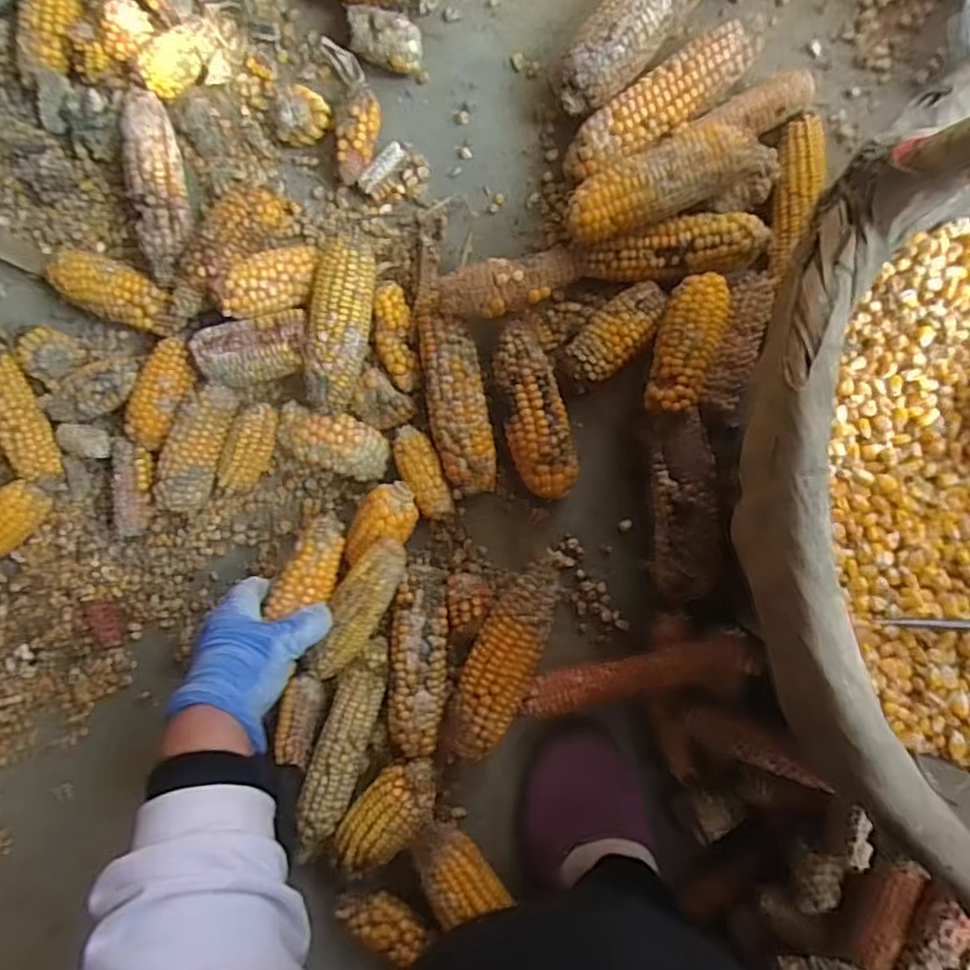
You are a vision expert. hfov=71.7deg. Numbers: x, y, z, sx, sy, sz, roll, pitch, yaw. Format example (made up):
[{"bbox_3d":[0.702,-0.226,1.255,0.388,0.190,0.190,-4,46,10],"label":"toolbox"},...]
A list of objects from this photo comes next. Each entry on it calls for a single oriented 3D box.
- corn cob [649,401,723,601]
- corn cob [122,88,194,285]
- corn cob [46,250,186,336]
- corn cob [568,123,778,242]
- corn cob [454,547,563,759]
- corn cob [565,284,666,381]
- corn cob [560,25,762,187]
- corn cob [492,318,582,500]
[{"bbox_3d":[0.148,0.015,0.498,0.049,0.047,0.138,1,90,7],"label":"corn cob"},{"bbox_3d":[-0.257,-0.235,0.531,0.035,0.042,0.148,-14,89,6],"label":"corn cob"},{"bbox_3d":[-0.292,-0.152,0.545,0.120,0.041,0.042,27,93,6],"label":"corn cob"},{"bbox_3d":[0.123,-0.205,0.461,0.139,0.045,0.047,-21,88,6],"label":"corn cob"},{"bbox_3d":[0.017,0.128,0.510,0.049,0.050,0.157,25,93,6],"label":"corn cob"},{"bbox_3d":[0.097,-0.114,0.504,0.039,0.034,0.085,44,95,5],"label":"corn cob"},{"bbox_3d":[0.131,-0.277,0.497,0.162,0.043,0.048,-34,87,6],"label":"corn cob"},{"bbox_3d":[0.037,-0.057,0.506,0.046,0.042,0.131,-13,89,6],"label":"corn cob"}]

